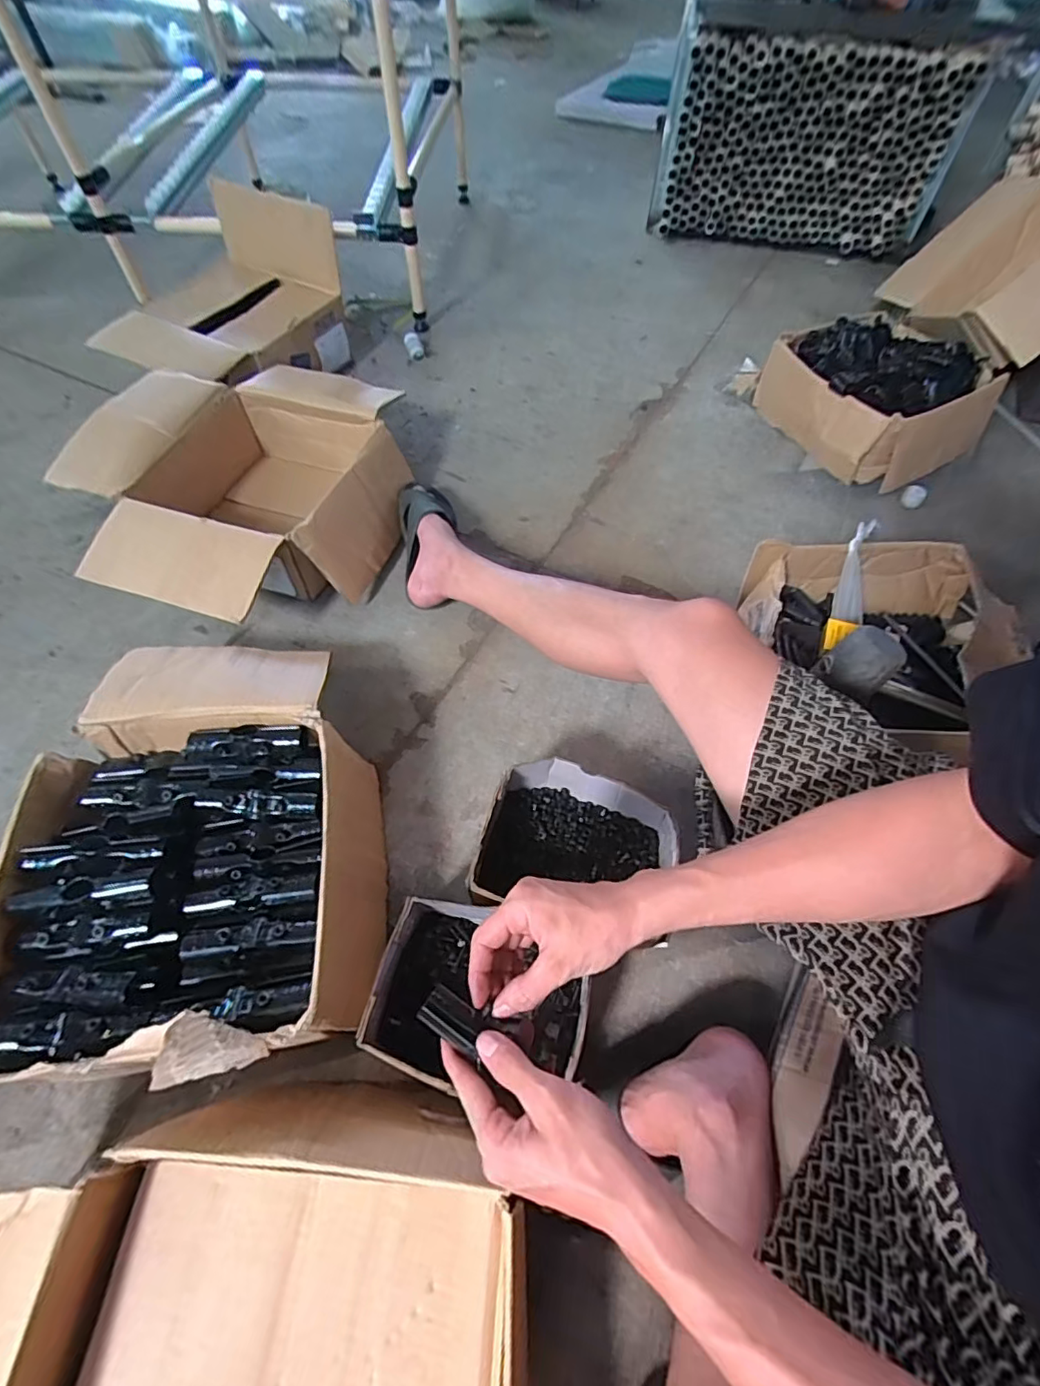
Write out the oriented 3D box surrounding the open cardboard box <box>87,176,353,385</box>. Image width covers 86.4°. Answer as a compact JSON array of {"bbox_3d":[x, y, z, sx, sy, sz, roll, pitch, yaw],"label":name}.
[{"bbox_3d":[-0.543,-0.744,1.065,0.290,0.225,0.399,16,59,9],"label":"open cardboard box"}]

